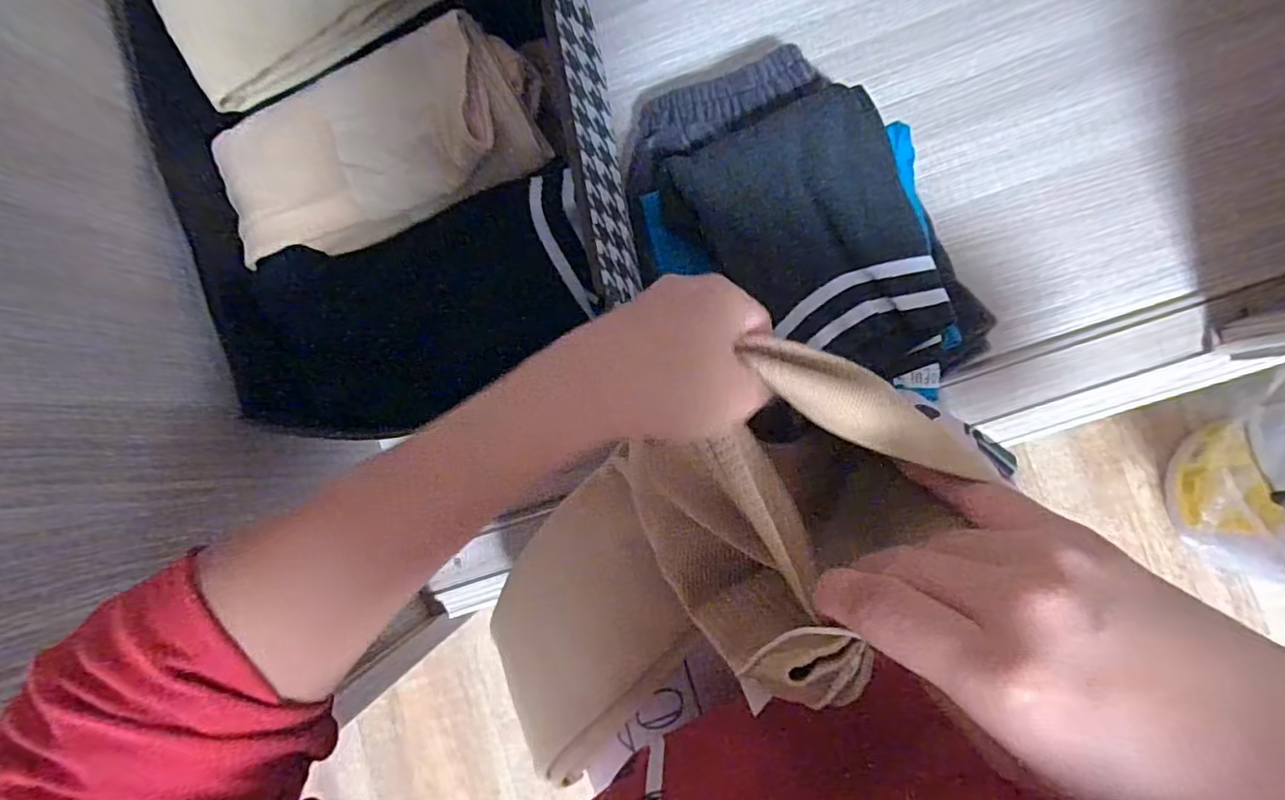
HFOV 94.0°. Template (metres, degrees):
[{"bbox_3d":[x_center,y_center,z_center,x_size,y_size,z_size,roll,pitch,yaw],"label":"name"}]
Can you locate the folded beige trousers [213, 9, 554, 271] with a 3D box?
[{"bbox_3d":[-0.202,-0.188,0.445,0.260,0.047,0.119,-20,87,4],"label":"folded beige trousers"}]

